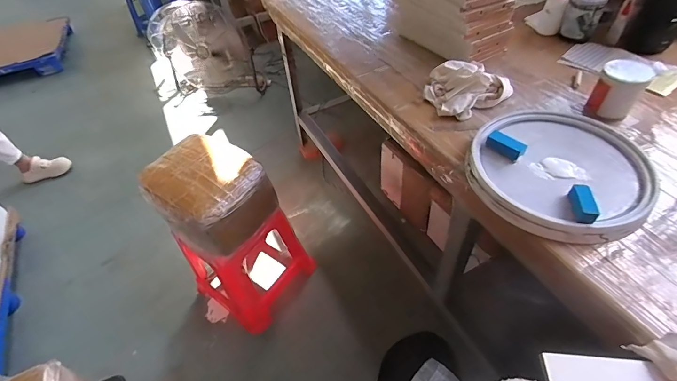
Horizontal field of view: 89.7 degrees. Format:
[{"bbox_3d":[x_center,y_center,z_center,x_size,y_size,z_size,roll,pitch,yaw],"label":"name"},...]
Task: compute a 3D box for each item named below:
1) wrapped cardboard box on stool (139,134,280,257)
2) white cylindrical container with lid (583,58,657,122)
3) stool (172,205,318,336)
[{"bbox_3d":[-0.381,0.016,1.016,0.311,0.207,0.262,24,55,24],"label":"wrapped cardboard box on stool"},{"bbox_3d":[0.590,-0.213,0.720,0.082,0.097,0.078,-3,48,3],"label":"white cylindrical container with lid"},{"bbox_3d":[-0.344,0.219,1.270,0.362,0.431,0.371,27,56,26],"label":"stool"}]

